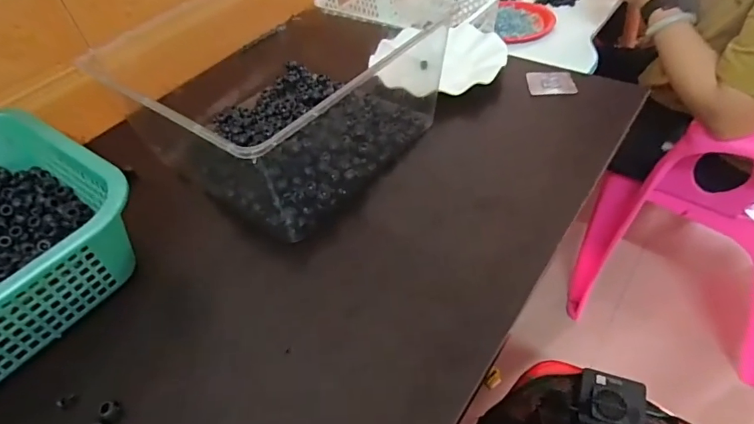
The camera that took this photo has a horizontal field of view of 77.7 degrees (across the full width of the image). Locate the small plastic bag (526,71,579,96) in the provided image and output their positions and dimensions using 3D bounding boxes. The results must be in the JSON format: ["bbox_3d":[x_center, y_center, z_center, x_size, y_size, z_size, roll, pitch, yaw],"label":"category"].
[{"bbox_3d":[0.235,-0.174,0.630,0.060,0.006,0.049,-2,53,9],"label":"small plastic bag"}]

